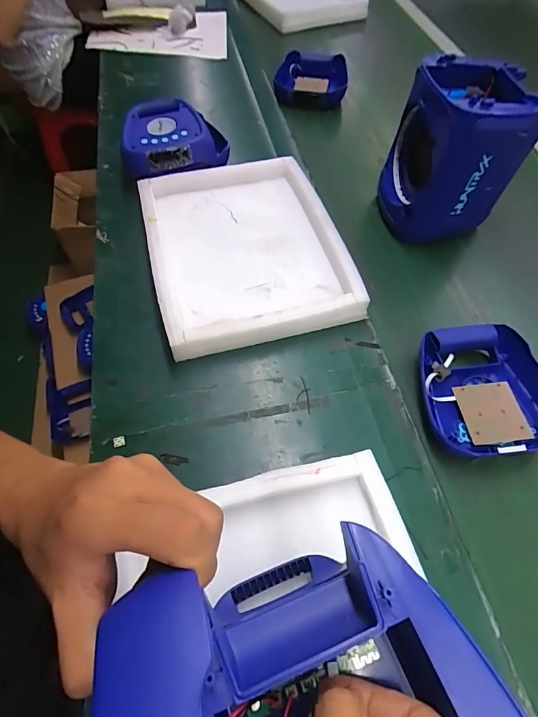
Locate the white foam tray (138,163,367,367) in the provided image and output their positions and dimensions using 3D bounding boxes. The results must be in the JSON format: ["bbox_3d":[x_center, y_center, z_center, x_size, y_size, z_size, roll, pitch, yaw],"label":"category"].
[{"bbox_3d":[-0.039,-0.188,0.614,0.288,0.047,0.351,-12,63,-12],"label":"white foam tray"}]

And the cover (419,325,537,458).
[{"bbox_3d":[0.290,0.038,0.509,0.177,0.036,0.173,-6,60,-5],"label":"cover"}]

